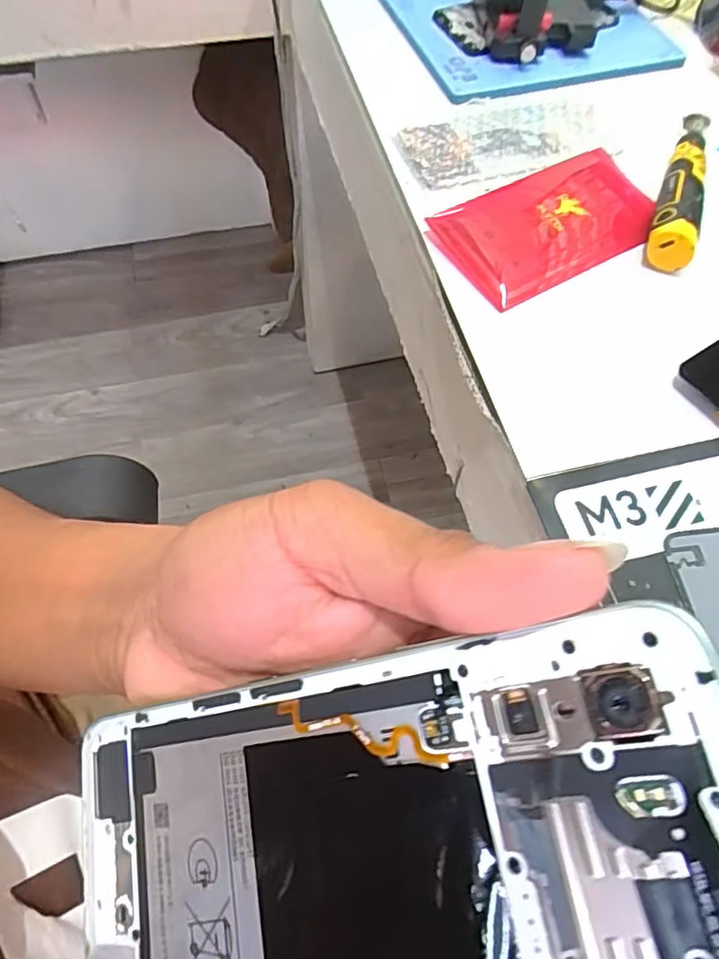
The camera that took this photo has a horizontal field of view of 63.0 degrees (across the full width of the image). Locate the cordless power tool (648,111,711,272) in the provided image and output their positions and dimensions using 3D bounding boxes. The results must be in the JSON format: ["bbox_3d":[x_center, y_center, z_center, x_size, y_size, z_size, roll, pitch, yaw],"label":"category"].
[{"bbox_3d":[0.227,-0.210,0.407,0.028,0.025,0.162,20,63,9],"label":"cordless power tool"}]

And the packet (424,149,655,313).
[{"bbox_3d":[0.133,-0.176,0.402,0.161,0.014,0.086,-27,66,-15],"label":"packet"}]

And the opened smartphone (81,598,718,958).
[{"bbox_3d":[-0.005,0.080,0.122,0.161,0.004,0.074,-21,68,27],"label":"opened smartphone"}]

